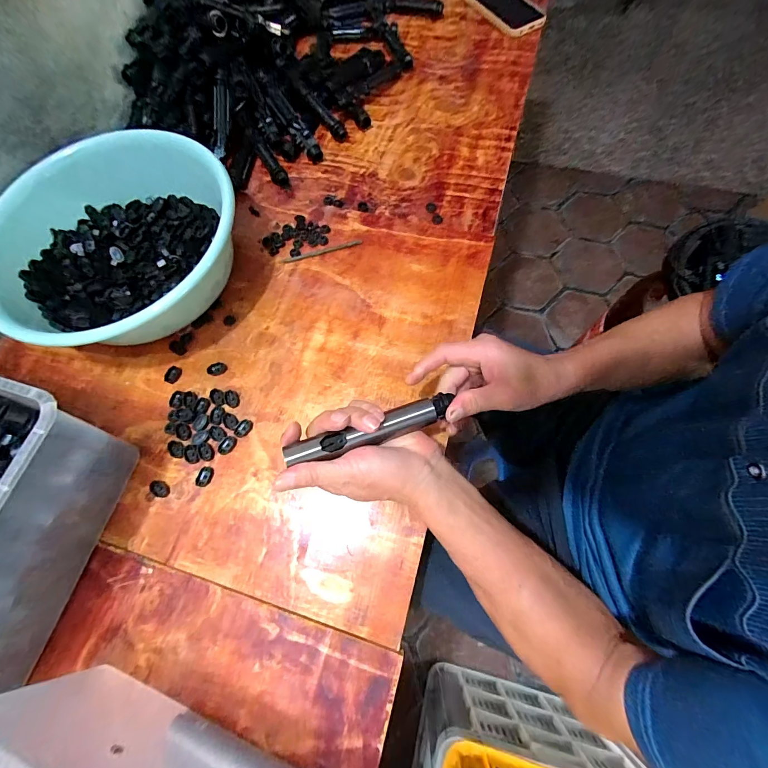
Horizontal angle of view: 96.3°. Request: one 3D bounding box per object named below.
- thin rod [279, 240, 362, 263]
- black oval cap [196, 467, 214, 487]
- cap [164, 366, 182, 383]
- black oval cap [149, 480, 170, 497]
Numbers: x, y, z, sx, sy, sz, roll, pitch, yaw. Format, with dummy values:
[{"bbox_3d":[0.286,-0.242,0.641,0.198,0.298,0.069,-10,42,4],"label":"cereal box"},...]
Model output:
[{"bbox_3d":[-0.088,-0.183,0.477,0.116,0.004,0.008,-14,71,-3],"label":"thin rod"},{"bbox_3d":[-0.202,0.104,0.387,0.016,0.004,0.023,24,74,10],"label":"black oval cap"},{"bbox_3d":[-0.266,-0.012,0.433,0.014,0.011,0.021,17,73,8],"label":"cap"},{"bbox_3d":[-0.254,0.118,0.388,0.022,0.009,0.016,21,73,9],"label":"black oval cap"}]

